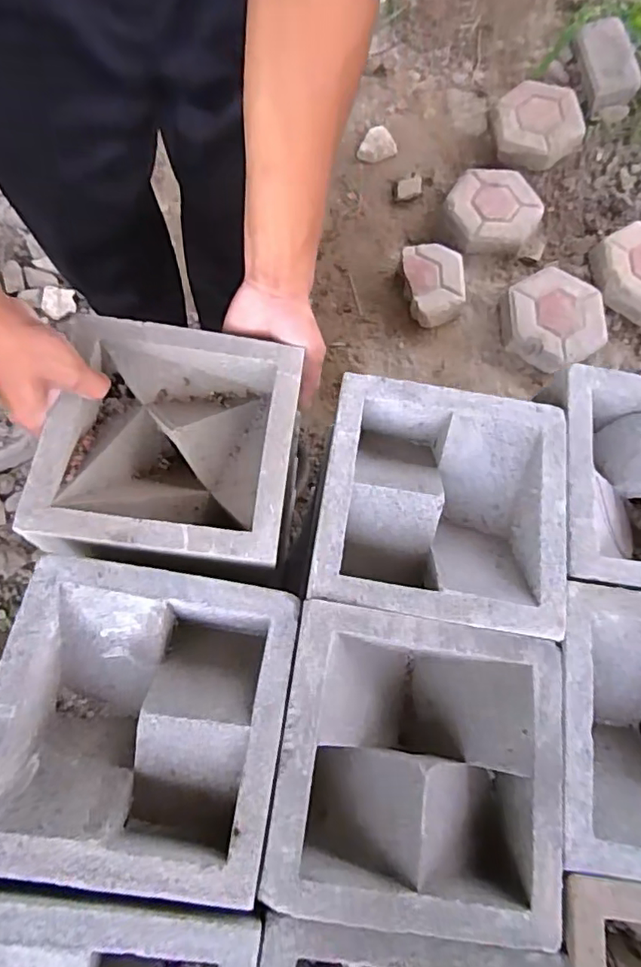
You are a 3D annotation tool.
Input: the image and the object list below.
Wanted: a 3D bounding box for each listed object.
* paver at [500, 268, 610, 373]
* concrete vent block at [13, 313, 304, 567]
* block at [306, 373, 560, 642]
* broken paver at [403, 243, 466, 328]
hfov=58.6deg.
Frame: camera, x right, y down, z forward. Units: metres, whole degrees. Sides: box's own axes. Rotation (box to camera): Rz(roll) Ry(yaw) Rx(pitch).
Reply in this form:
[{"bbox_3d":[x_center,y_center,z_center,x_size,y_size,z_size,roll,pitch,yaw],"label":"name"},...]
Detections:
[{"bbox_3d":[0.483,-0.344,1.195,0.223,0.059,0.209,-34,80,-16],"label":"paver"},{"bbox_3d":[-0.124,-0.037,0.492,0.200,0.074,0.202,4,77,0],"label":"concrete vent block"},{"bbox_3d":[0.100,0.018,0.494,0.201,0.068,0.200,11,72,-3],"label":"block"},{"bbox_3d":[0.244,-0.424,1.207,0.128,0.049,0.186,-10,74,-10],"label":"broken paver"}]

